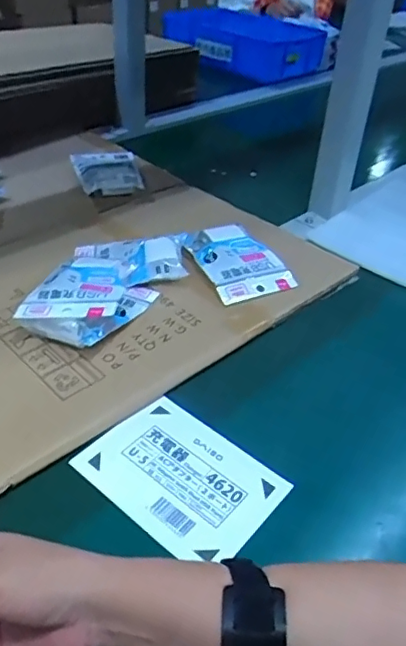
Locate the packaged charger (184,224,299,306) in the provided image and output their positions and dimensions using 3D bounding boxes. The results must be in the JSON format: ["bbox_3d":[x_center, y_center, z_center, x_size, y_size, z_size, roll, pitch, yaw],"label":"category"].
[{"bbox_3d":[0.043,-0.077,0.681,0.093,0.034,0.129,-15,42,-22],"label":"packaged charger"}]

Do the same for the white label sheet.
[{"bbox_3d":[-0.017,0.123,0.454,0.145,0.004,0.106,30,46,28],"label":"white label sheet"}]

